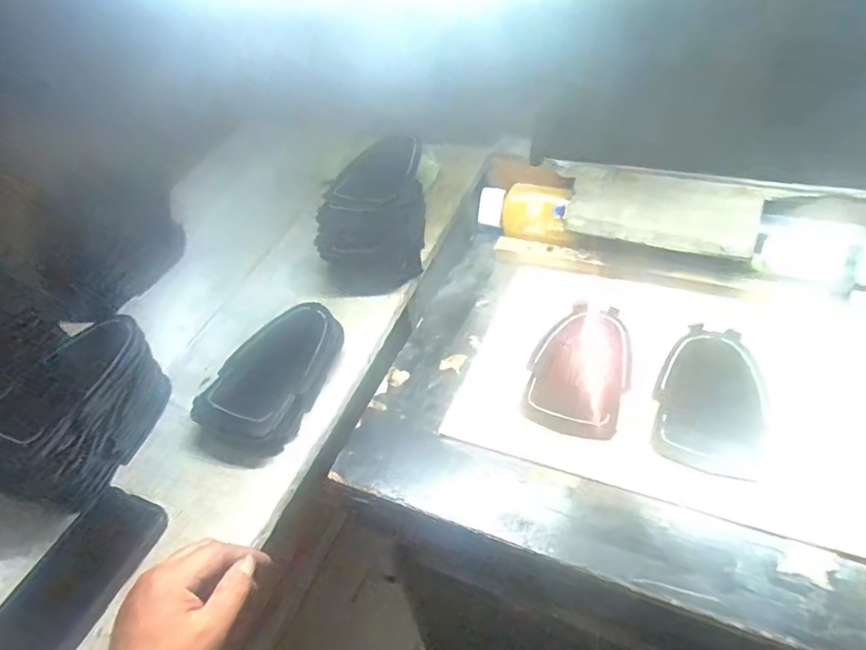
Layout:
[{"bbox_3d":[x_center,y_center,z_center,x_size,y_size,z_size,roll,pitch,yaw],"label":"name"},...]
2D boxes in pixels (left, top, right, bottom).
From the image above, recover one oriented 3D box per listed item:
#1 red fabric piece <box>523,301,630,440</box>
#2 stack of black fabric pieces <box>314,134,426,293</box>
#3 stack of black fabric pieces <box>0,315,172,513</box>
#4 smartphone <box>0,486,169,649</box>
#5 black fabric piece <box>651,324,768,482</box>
[{"bbox_3d":[0.145,0.038,0.537,0.089,0.004,0.158,14,50,22],"label":"red fabric piece"},{"bbox_3d":[-0.076,-0.142,0.699,0.118,0.126,0.163,-3,46,7],"label":"stack of black fabric pieces"},{"bbox_3d":[-0.333,0.081,0.519,0.075,0.110,0.178,9,48,18],"label":"stack of black fabric pieces"},{"bbox_3d":[-0.302,0.221,0.455,0.082,0.009,0.171,19,57,17],"label":"smartphone"},{"bbox_3d":[0.252,0.061,0.498,0.087,0.005,0.156,15,50,22],"label":"black fabric piece"}]

